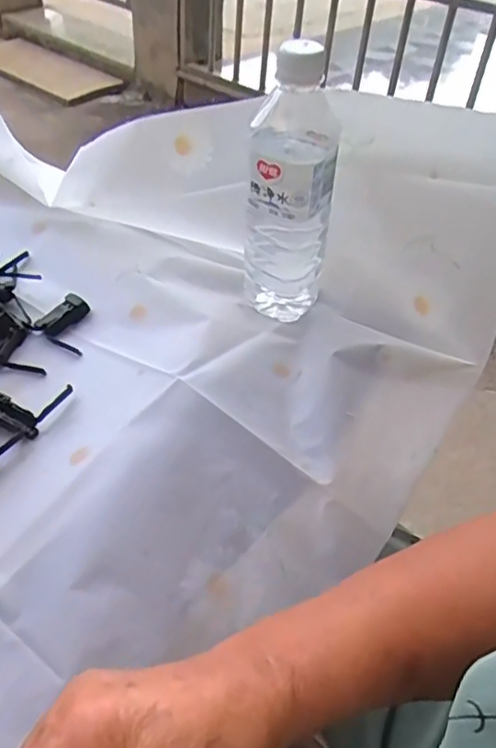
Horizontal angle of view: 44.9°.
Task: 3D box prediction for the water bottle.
[{"bbox_3d":[0.035,-0.141,0.468,0.065,0.202,0.063,9,46,4],"label":"water bottle"}]

